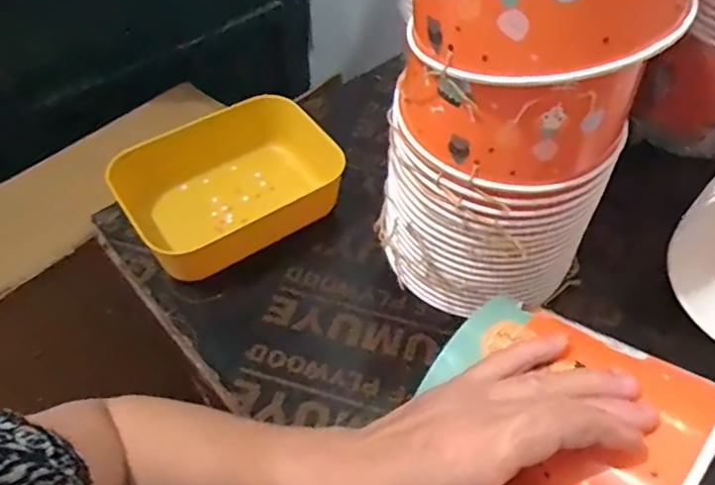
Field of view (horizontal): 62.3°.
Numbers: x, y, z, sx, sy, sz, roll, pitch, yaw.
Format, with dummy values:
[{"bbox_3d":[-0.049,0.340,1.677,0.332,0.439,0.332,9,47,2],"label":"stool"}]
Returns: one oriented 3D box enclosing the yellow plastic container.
[{"bbox_3d":[-0.108,-0.055,0.560,0.205,0.054,0.144,-28,56,-22],"label":"yellow plastic container"}]

